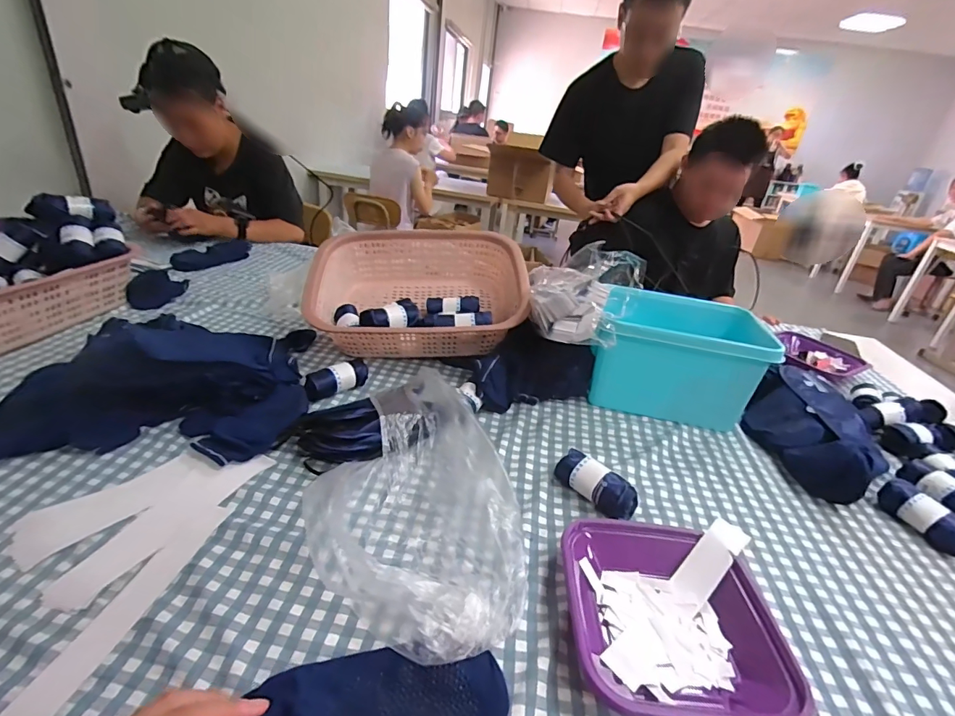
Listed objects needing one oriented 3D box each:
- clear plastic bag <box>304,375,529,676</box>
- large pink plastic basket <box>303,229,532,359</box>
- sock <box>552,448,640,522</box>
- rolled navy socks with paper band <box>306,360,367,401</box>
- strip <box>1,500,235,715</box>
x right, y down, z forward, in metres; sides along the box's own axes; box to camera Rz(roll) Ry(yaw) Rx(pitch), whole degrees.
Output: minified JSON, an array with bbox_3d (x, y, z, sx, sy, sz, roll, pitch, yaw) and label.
[{"bbox_3d":[-0.077,0.137,0.516,0.221,0.046,0.389,-2,30,-16],"label":"clear plastic bag"},{"bbox_3d":[-0.100,-0.124,0.844,0.385,0.130,0.277,-1,46,-5],"label":"large pink plastic basket"},{"bbox_3d":[0.140,0.156,0.549,0.099,0.046,0.042,28,35,33],"label":"sock"},{"bbox_3d":[-0.213,0.033,0.688,0.097,0.050,0.031,-21,39,-40],"label":"rolled navy socks with paper band"},{"bbox_3d":[-0.295,0.206,0.387,0.038,0.005,0.213,8,29,7],"label":"strip"}]

